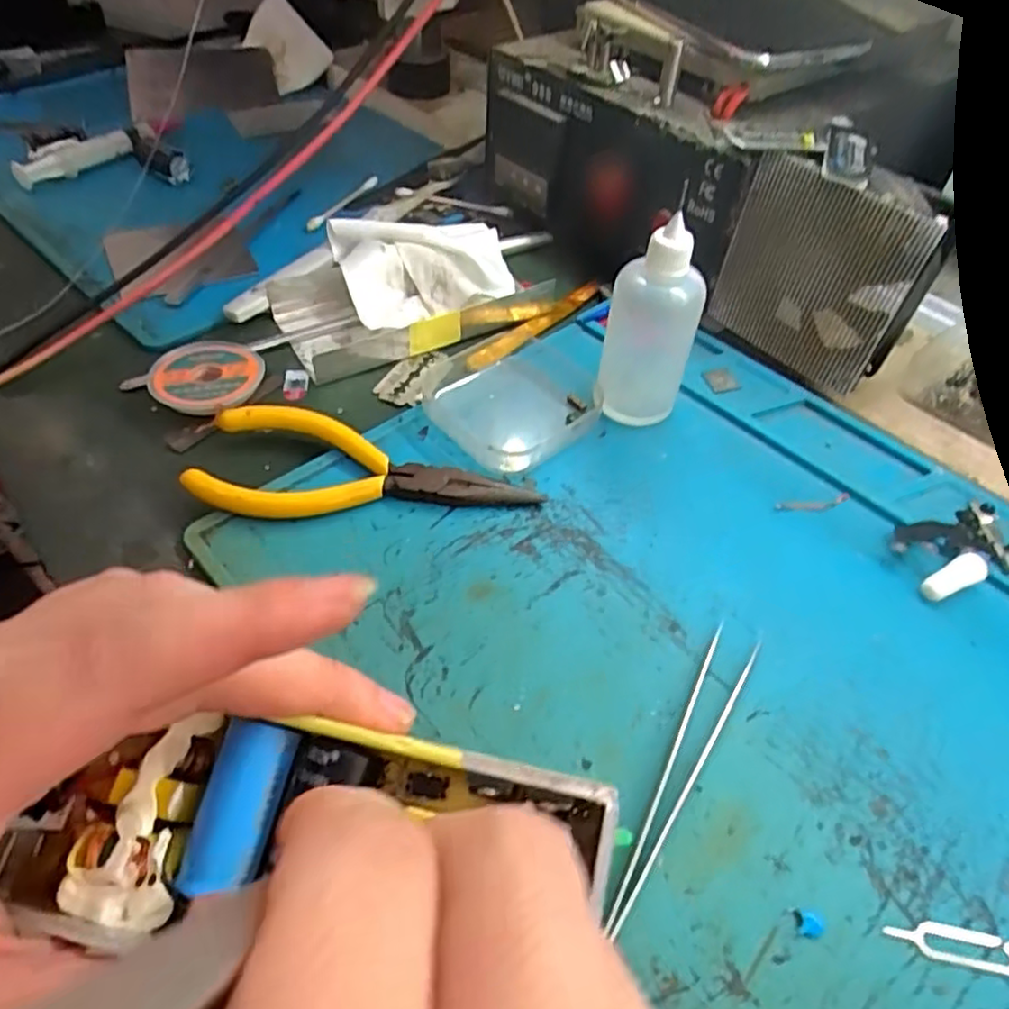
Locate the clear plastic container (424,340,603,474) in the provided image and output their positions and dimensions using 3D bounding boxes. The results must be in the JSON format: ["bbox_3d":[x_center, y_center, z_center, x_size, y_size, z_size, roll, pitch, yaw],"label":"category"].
[{"bbox_3d":[0.008,-0.045,0.297,0.073,0.011,0.059,-32,58,-27],"label":"clear plastic container"}]

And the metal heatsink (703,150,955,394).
[{"bbox_3d":[0.132,-0.097,0.299,0.075,0.086,0.019,34,55,23],"label":"metal heatsink"}]

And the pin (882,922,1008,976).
[{"bbox_3d":[0.113,0.111,0.174,0.033,0.004,0.009,9,49,4],"label":"pin"}]

